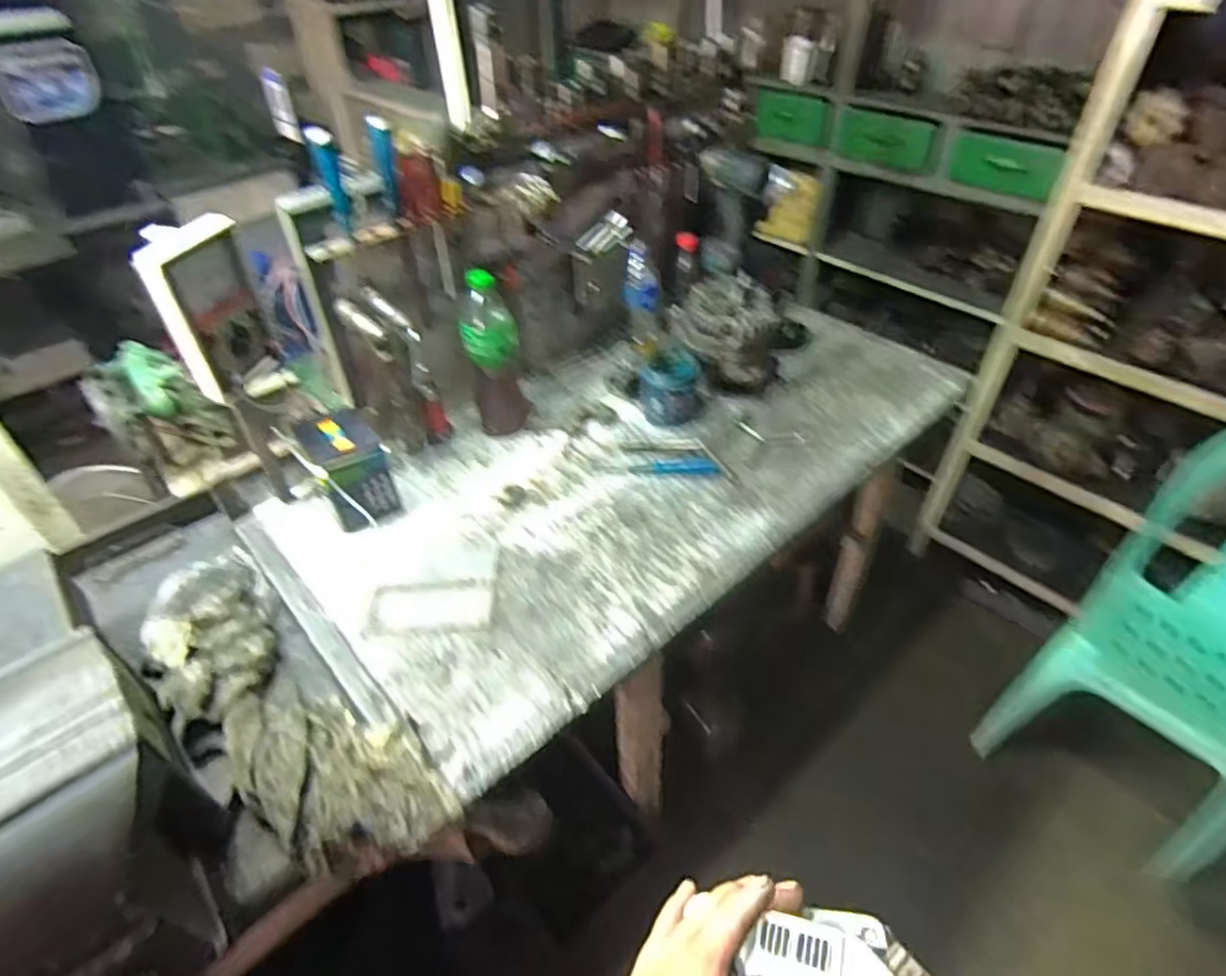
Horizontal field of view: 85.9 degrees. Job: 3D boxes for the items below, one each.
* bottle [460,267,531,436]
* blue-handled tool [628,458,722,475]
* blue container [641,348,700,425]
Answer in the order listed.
[{"bbox_3d":[-0.185,-0.203,1.035,0.081,0.266,0.082,-7,42,-7],"label":"bottle"},{"bbox_3d":[0.096,-0.033,1.033,0.138,0.024,0.022,3,42,5],"label":"blue-handled tool"},{"bbox_3d":[0.098,-0.168,1.109,0.098,0.104,0.096,-1,42,1],"label":"blue container"}]

